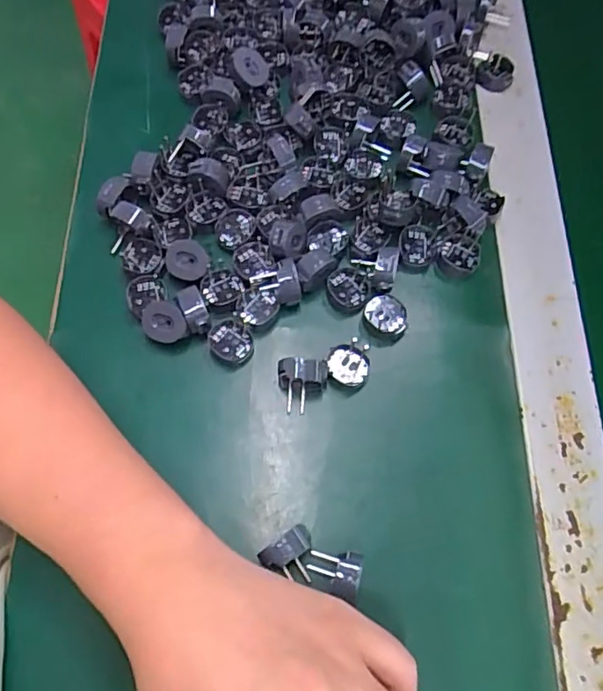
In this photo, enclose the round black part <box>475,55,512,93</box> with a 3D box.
[{"bbox_3d":[0.149,-0.209,0.441,0.027,0.016,0.022,17,72,6],"label":"round black part"}]

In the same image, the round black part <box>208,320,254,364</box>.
[{"bbox_3d":[-0.044,-0.001,0.363,0.026,0.011,0.026,0,71,0],"label":"round black part"}]

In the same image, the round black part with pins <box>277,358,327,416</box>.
[{"bbox_3d":[0.000,0.024,0.347,0.029,0.021,0.029,2,71,1],"label":"round black part with pins"}]

